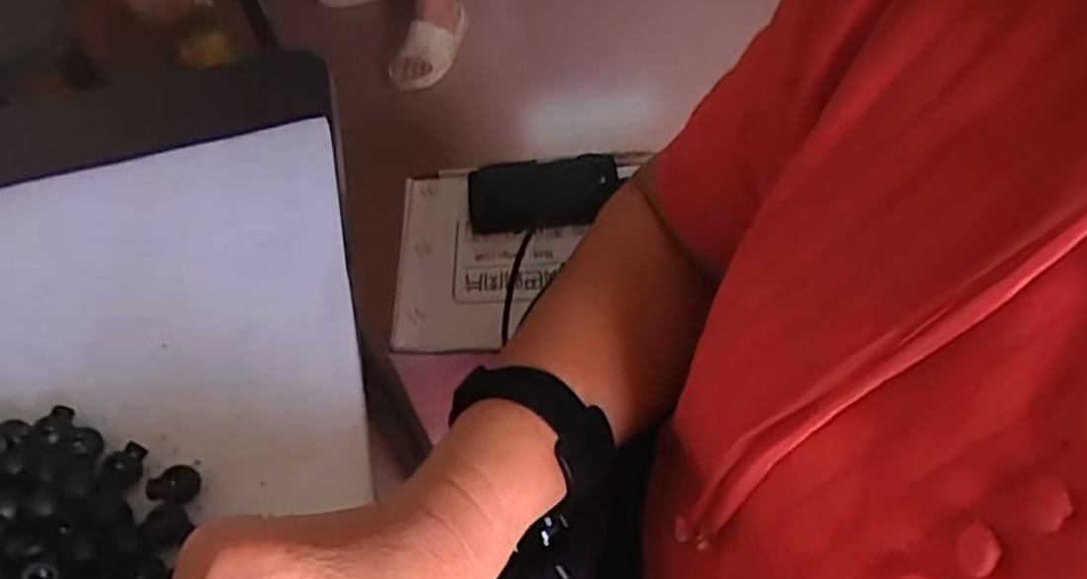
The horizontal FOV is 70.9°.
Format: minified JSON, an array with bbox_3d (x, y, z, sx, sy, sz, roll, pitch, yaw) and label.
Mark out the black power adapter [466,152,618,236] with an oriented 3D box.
[{"bbox_3d":[-0.001,-0.106,0.815,0.159,0.030,0.080,-8,55,-1],"label":"black power adapter"}]

